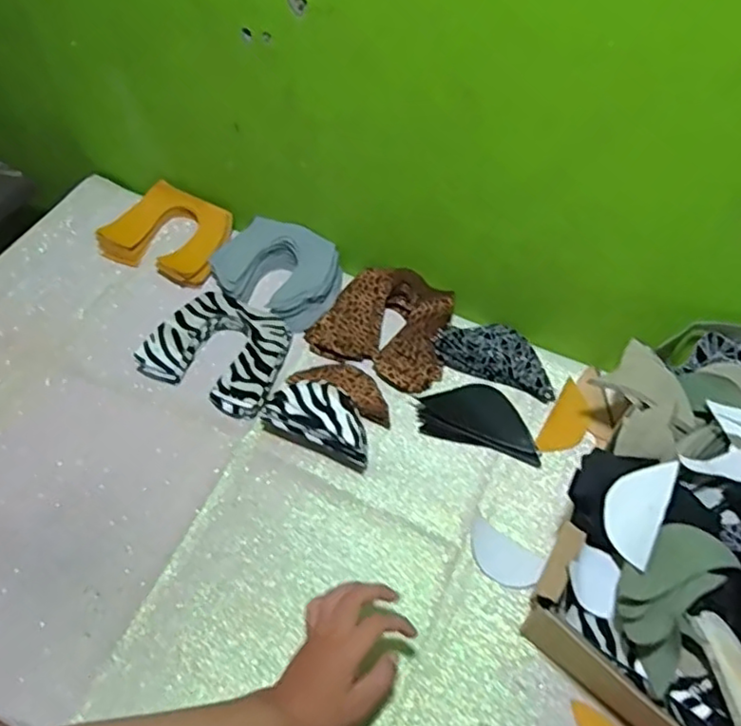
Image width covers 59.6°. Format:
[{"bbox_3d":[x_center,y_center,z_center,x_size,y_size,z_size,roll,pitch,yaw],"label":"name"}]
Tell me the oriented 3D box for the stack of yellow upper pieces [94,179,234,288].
[{"bbox_3d":[-0.269,-0.175,0.863,0.163,0.025,0.123,22,64,15],"label":"stack of yellow upper pieces"}]

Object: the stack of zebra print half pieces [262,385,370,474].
[{"bbox_3d":[-0.054,0.060,0.703,0.127,0.056,0.063,20,56,10],"label":"stack of zebra print half pieces"}]

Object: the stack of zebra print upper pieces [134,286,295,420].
[{"bbox_3d":[-0.174,-0.021,0.763,0.157,0.022,0.136,22,64,15],"label":"stack of zebra print upper pieces"}]

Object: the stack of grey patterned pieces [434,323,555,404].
[{"bbox_3d":[0.155,-0.015,0.775,0.143,0.022,0.073,19,63,14],"label":"stack of grey patterned pieces"}]

